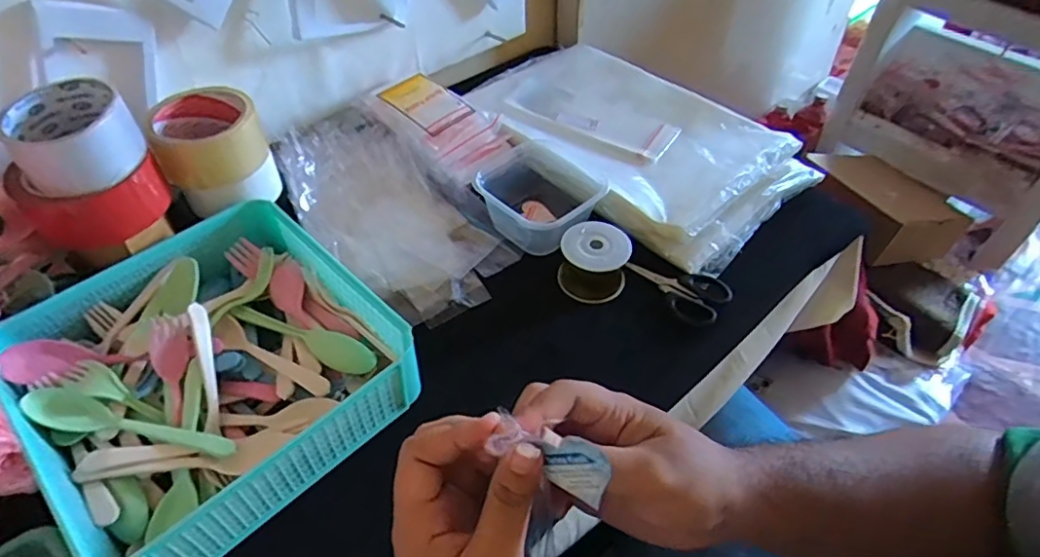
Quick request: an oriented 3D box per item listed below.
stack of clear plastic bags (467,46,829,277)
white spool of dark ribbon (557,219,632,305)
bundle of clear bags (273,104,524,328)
[{"bbox_3d":[0.131,-0.174,0.734,0.241,0.043,0.386,-34,56,-28],"label":"stack of clear plastic bags"},{"bbox_3d":[0.072,-0.016,0.588,0.064,0.055,0.061,0,47,0],"label":"white spool of dark ribbon"},{"bbox_3d":[-0.148,-0.073,0.638,0.296,0.055,0.166,33,55,27],"label":"bundle of clear bags"}]

